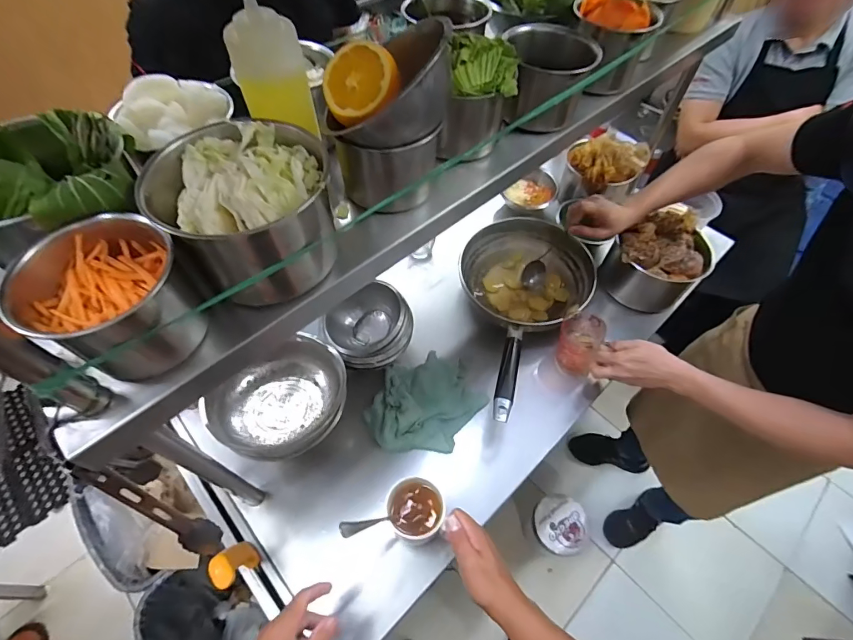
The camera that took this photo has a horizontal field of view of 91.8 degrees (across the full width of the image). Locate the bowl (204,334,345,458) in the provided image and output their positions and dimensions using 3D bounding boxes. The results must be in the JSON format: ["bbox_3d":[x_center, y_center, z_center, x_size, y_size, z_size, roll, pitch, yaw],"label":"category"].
[{"bbox_3d":[-0.240,0.136,0.698,0.218,0.079,0.181,-28,61,-18],"label":"bowl"}]

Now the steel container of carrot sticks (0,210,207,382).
[{"bbox_3d":[-0.262,-0.014,0.355,0.110,0.092,0.111,29,61,18],"label":"steel container of carrot sticks"}]

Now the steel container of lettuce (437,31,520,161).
[{"bbox_3d":[0.062,-0.266,0.505,0.086,0.120,0.086,4,56,3],"label":"steel container of lettuce"}]

